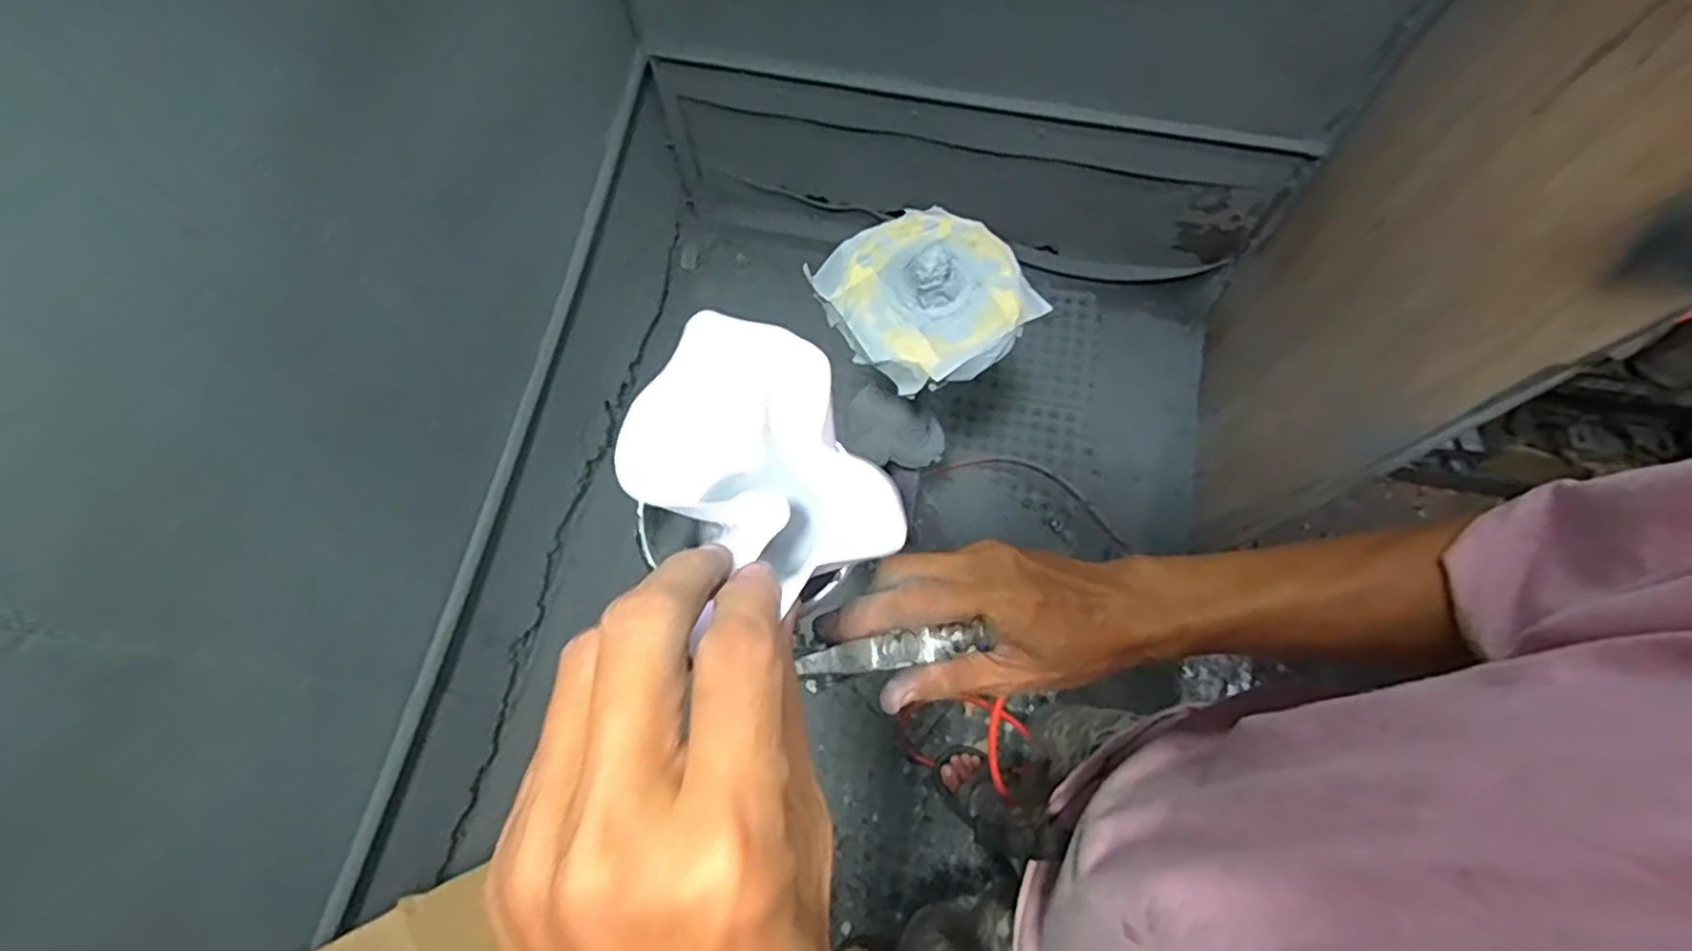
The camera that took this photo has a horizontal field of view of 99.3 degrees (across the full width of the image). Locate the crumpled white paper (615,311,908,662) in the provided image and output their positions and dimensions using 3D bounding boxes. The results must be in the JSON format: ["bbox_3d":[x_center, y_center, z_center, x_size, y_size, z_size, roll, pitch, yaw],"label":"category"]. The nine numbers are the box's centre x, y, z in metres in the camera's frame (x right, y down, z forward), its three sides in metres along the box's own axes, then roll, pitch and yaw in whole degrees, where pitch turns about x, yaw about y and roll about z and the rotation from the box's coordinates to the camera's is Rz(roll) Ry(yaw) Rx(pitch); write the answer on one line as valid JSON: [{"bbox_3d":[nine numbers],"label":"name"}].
[{"bbox_3d":[-0.031,0.004,0.253,0.073,0.077,0.086,-24,69,-7],"label":"crumpled white paper"}]

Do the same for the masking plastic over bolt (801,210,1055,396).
[{"bbox_3d":[0.071,-0.162,0.613,0.161,0.057,0.155,-1,68,2],"label":"masking plastic over bolt"}]

